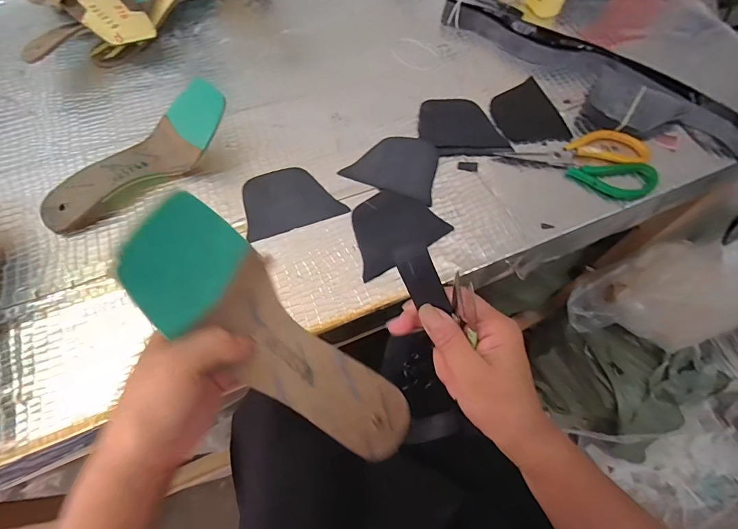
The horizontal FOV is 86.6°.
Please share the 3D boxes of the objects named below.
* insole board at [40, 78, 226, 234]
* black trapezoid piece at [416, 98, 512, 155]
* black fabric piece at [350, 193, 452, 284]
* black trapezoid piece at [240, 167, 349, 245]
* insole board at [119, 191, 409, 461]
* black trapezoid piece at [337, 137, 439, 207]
[{"bbox_3d":[-0.265,-0.125,0.444,0.230,0.057,0.080,-36,70,-18],"label":"insole board"},{"bbox_3d":[0.123,-0.183,0.518,0.110,0.010,0.090,-1,63,-3],"label":"black trapezoid piece"},{"bbox_3d":[0.023,-0.044,0.449,0.113,0.005,0.087,-32,69,-17],"label":"black fabric piece"},{"bbox_3d":[-0.095,-0.079,0.466,0.109,0.005,0.085,-19,66,-12],"label":"black trapezoid piece"},{"bbox_3d":[-0.060,0.059,0.274,0.230,0.046,0.070,46,66,-15],"label":"insole board"},{"bbox_3d":[0.037,-0.126,0.486,0.107,0.006,0.089,23,64,9],"label":"black trapezoid piece"}]

